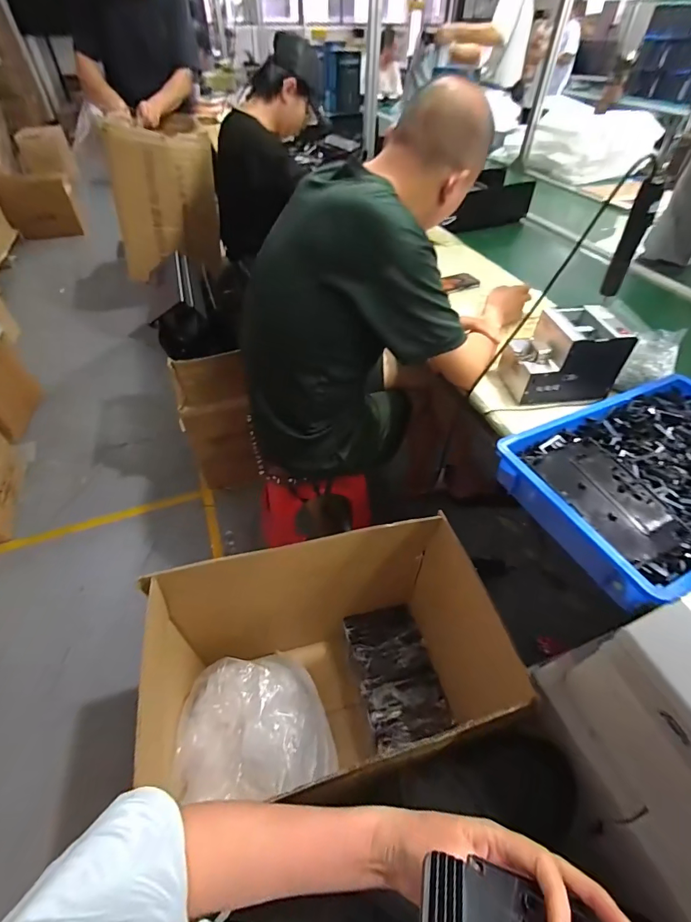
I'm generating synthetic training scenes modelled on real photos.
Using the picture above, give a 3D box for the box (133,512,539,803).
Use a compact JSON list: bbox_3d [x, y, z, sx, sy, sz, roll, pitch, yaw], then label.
[{"bbox_3d":[-0.056,0.477,0.908,0.584,0.608,0.343,-9,49,-9],"label":"box"}]

